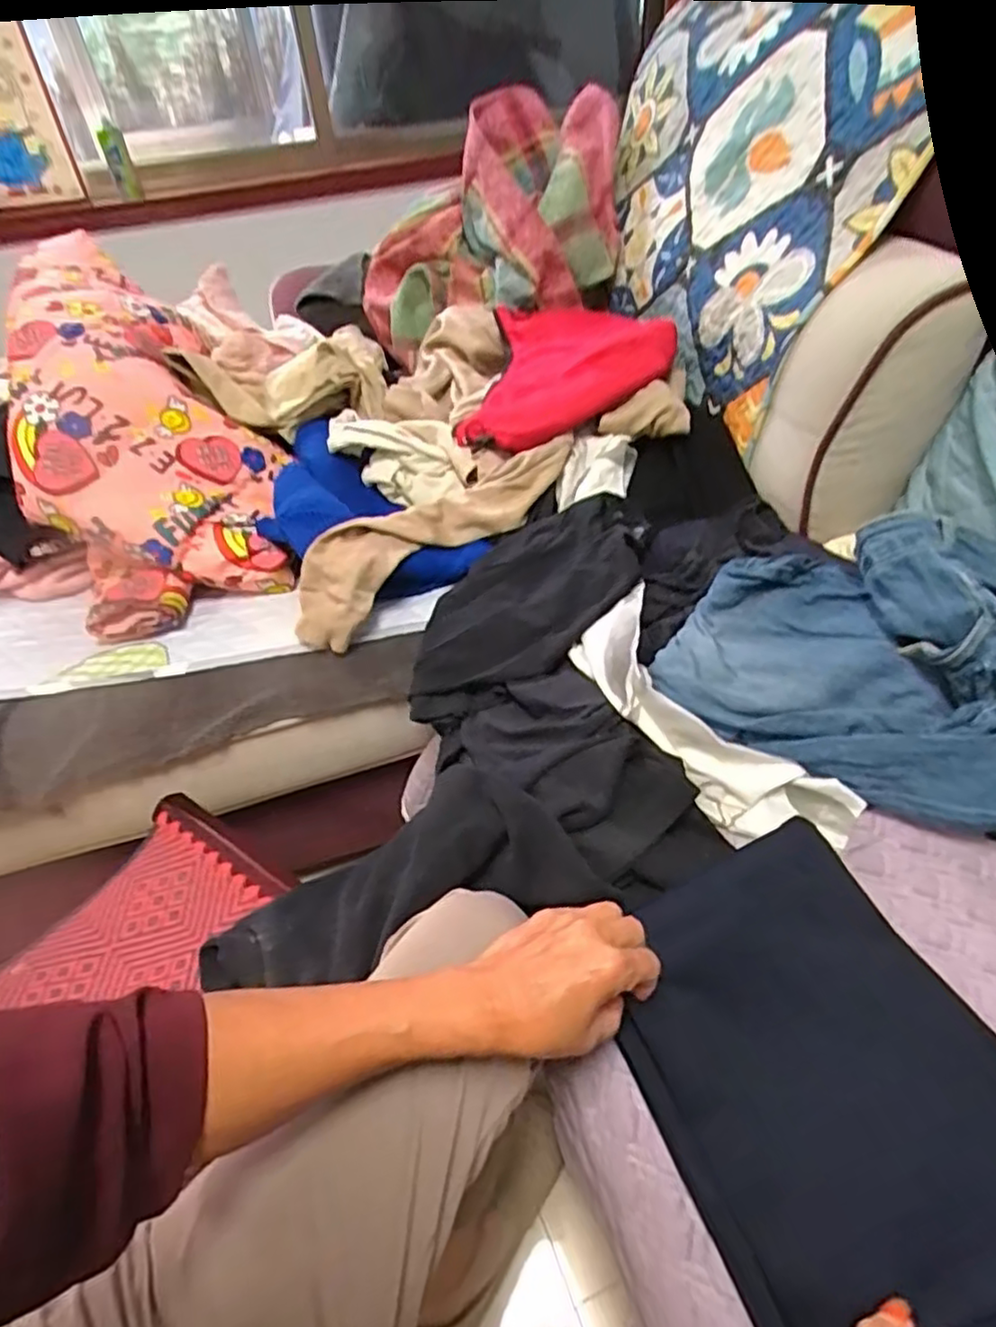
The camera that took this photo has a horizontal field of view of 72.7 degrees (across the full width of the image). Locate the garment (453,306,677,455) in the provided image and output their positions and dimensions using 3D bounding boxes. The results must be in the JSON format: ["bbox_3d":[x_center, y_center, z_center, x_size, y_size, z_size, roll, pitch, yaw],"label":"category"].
[{"bbox_3d":[0.108,-0.416,0.948,0.261,0.097,0.369,5,45,11],"label":"garment"}]

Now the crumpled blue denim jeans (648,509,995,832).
[{"bbox_3d":[0.322,0.006,0.556,0.359,0.161,0.214,3,45,9],"label":"crumpled blue denim jeans"}]

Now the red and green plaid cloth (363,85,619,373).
[{"bbox_3d":[-0.026,-0.666,1.059,0.418,0.315,0.200,-1,44,5],"label":"red and green plaid cloth"}]

